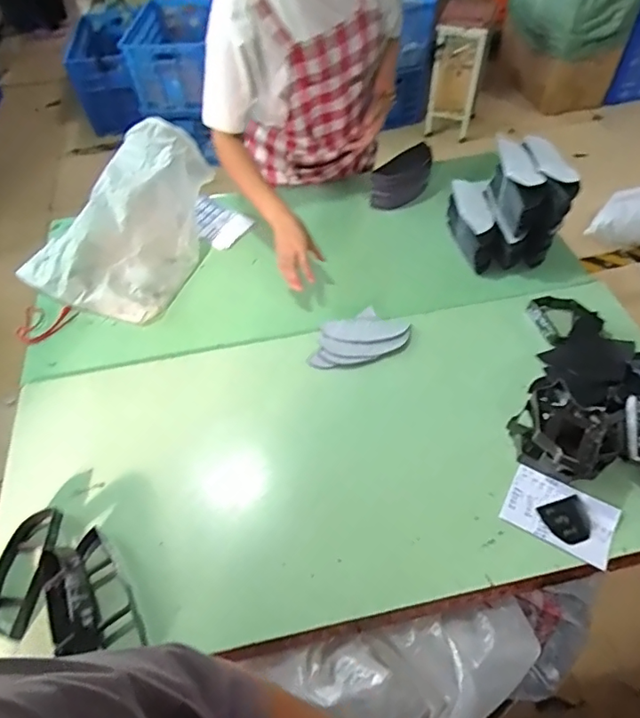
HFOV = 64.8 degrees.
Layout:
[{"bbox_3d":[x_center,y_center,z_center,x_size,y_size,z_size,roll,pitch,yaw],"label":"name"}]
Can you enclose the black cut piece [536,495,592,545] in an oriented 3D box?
[{"bbox_3d":[0.385,0.250,0.778,0.070,0.004,0.066,-17,51,-8],"label":"black cut piece"}]

